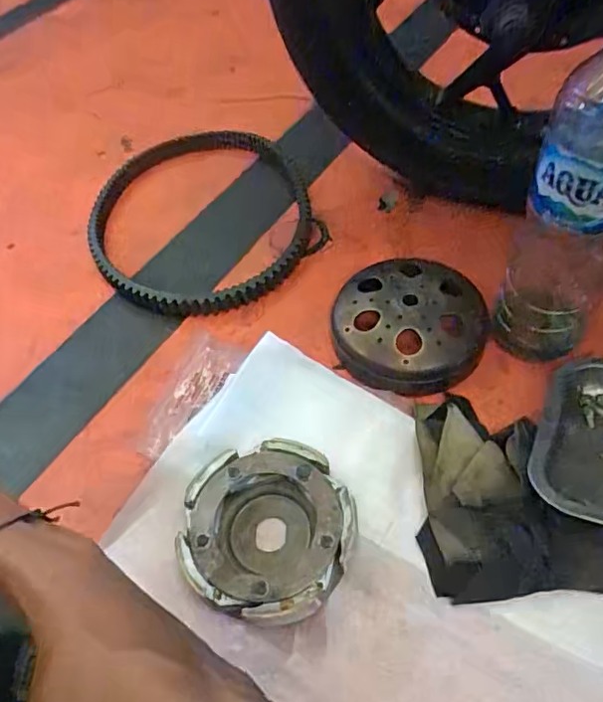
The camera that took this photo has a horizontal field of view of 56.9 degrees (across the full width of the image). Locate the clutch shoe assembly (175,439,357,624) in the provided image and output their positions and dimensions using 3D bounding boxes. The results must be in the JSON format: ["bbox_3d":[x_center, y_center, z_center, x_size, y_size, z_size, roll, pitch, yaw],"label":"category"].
[{"bbox_3d":[-0.026,0.146,0.455,0.132,0.039,0.137,-1,53,6],"label":"clutch shoe assembly"}]

